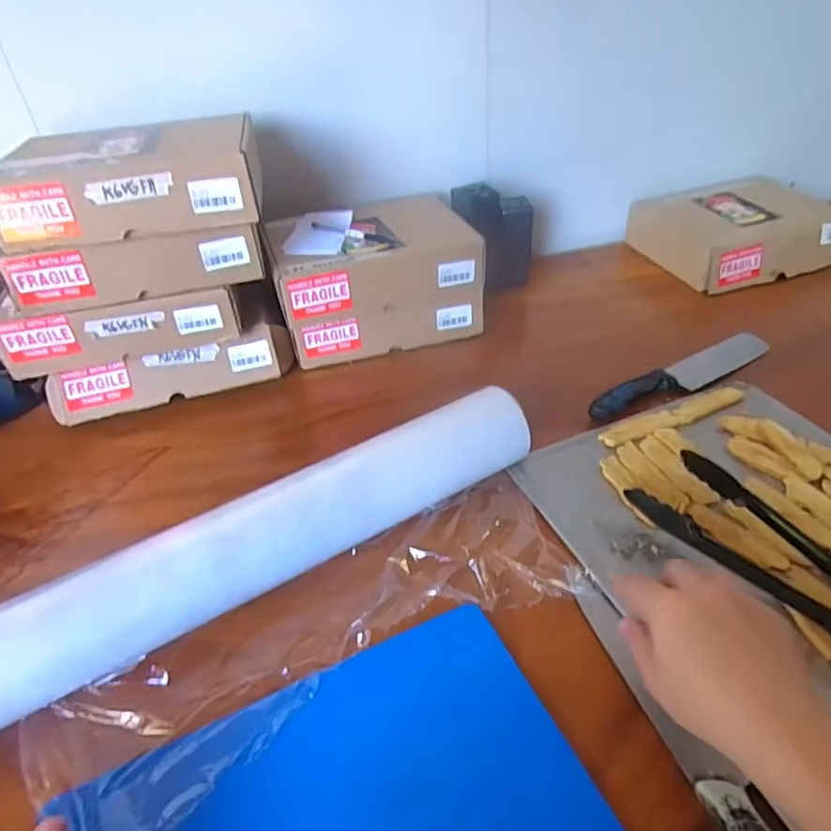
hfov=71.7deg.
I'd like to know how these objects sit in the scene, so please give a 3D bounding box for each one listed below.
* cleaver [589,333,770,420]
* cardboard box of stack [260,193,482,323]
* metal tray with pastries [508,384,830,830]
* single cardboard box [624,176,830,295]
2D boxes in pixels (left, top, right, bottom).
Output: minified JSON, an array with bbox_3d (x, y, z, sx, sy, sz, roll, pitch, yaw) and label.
[{"bbox_3d":[0.332,-0.055,0.706,0.290,0.014,0.053,-22,43,-20],"label":"cleaver"},{"bbox_3d":[-0.062,-0.224,0.789,0.255,0.074,0.191,-15,41,-12],"label":"cardboard box of stack"},{"bbox_3d":[0.325,0.132,0.490,0.358,0.033,0.439,-18,42,-15],"label":"metal tray with pastries"},{"bbox_3d":[0.521,-0.306,0.930,0.253,0.083,0.213,-15,41,-13],"label":"single cardboard box"}]

